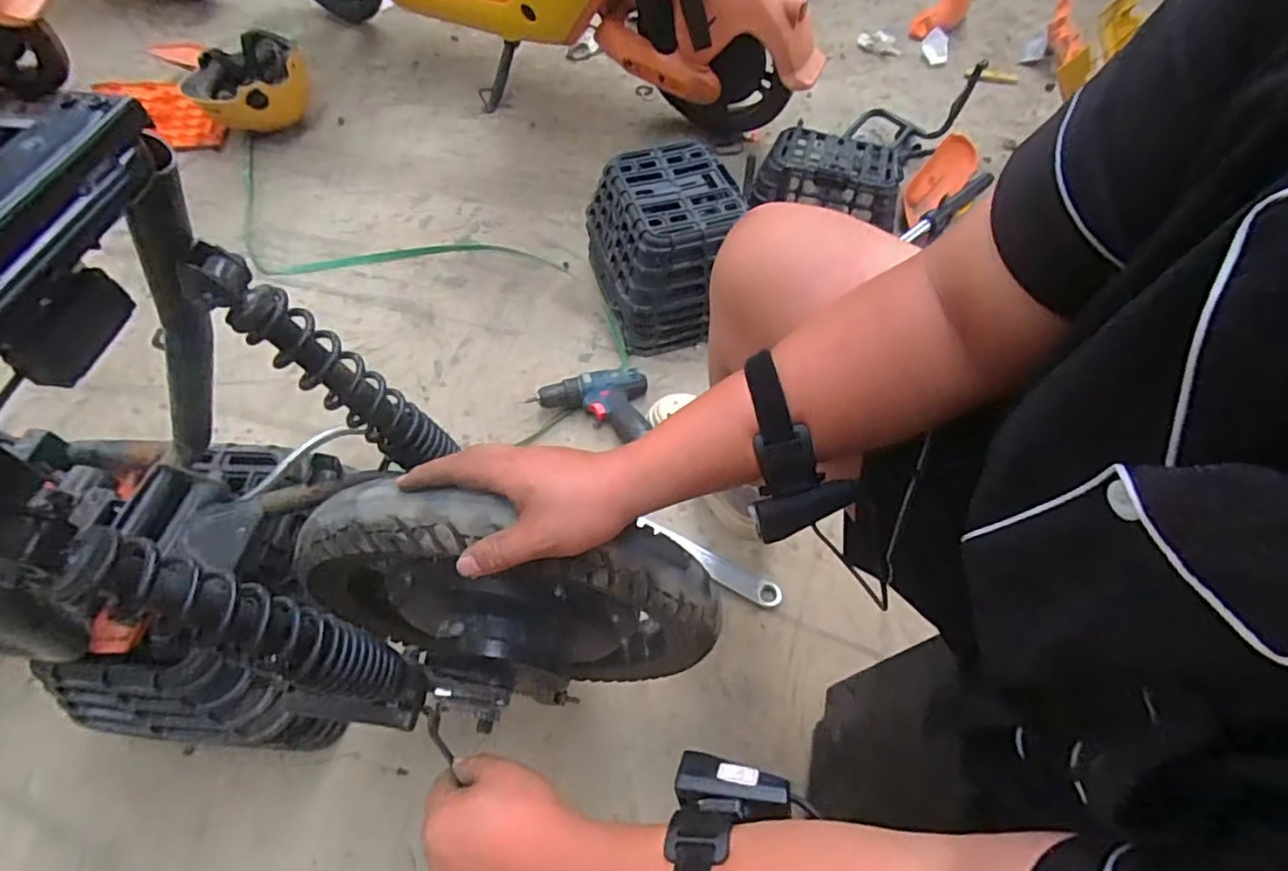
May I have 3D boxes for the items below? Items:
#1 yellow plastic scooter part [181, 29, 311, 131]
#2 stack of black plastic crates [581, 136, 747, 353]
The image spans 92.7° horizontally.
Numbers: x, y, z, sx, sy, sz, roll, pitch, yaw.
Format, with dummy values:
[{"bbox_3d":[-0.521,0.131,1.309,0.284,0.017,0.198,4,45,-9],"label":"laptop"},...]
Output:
[{"bbox_3d":[-0.889,-0.783,1.392,0.257,0.156,0.195,-21,59,-15],"label":"yellow plastic scooter part"},{"bbox_3d":[0.035,-0.326,1.091,0.228,0.222,0.285,-10,56,-8],"label":"stack of black plastic crates"}]

